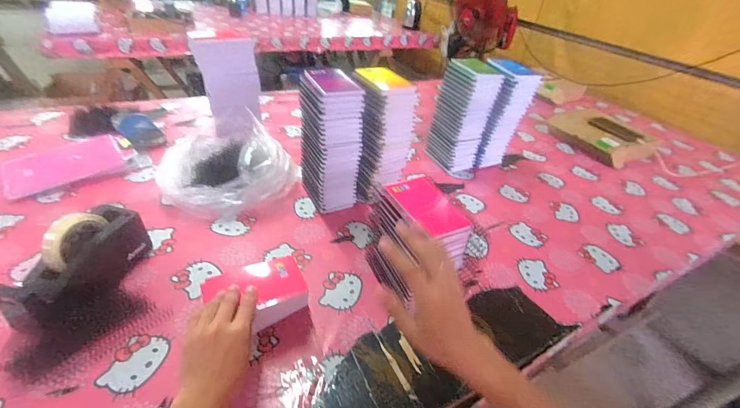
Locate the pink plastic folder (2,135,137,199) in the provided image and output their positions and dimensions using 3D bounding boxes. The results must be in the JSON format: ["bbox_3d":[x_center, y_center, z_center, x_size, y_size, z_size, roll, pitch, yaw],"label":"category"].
[{"bbox_3d":[-0.717,-0.098,0.782,0.132,0.012,0.240,43,53,18],"label":"pink plastic folder"}]

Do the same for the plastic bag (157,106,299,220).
[{"bbox_3d":[-0.328,-0.088,0.764,0.255,0.132,0.245,19,40,14],"label":"plastic bag"}]

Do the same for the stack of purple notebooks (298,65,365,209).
[{"bbox_3d":[-0.090,-0.128,0.722,0.106,0.287,0.123,-12,42,-23],"label":"stack of purple notebooks"}]

